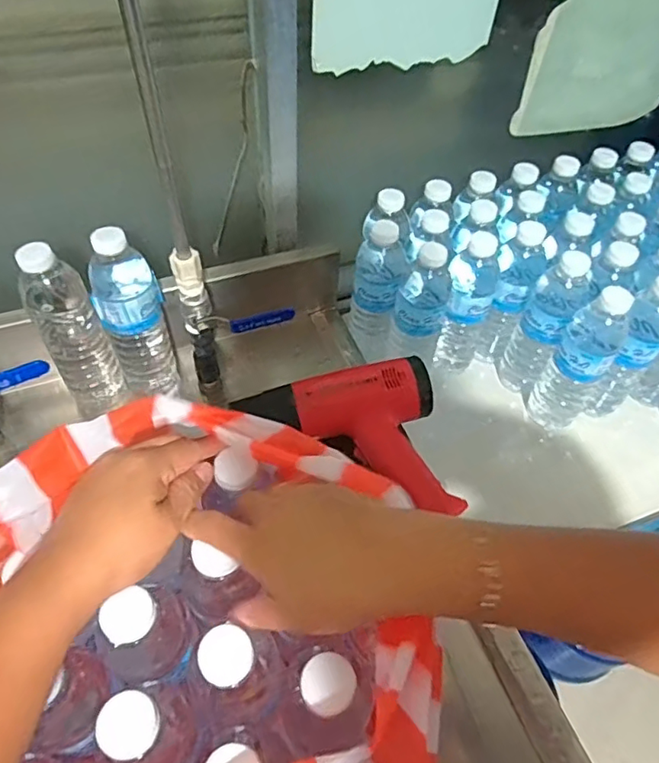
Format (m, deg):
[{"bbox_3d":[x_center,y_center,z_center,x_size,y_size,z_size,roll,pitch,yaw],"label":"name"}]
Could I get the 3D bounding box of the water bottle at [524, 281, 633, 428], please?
[{"bbox_3d":[0.286,-0.026,0.643,0.067,0.199,0.059,33,57,21],"label":"water bottle"}]

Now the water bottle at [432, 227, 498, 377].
[{"bbox_3d":[0.169,-0.088,0.703,0.060,0.216,0.068,18,53,11],"label":"water bottle"}]

